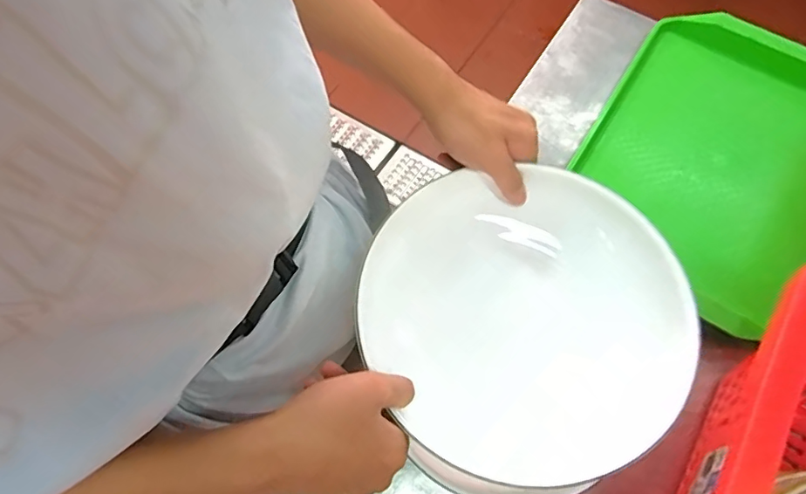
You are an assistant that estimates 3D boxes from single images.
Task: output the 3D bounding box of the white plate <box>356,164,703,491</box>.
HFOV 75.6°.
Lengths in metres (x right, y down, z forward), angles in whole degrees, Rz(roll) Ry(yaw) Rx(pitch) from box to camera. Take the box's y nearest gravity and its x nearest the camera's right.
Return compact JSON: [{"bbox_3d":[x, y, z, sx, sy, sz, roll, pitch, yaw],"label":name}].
[{"bbox_3d":[0.091,0.058,0.425,0.255,0.050,0.242,-4,74,15],"label":"white plate"}]

